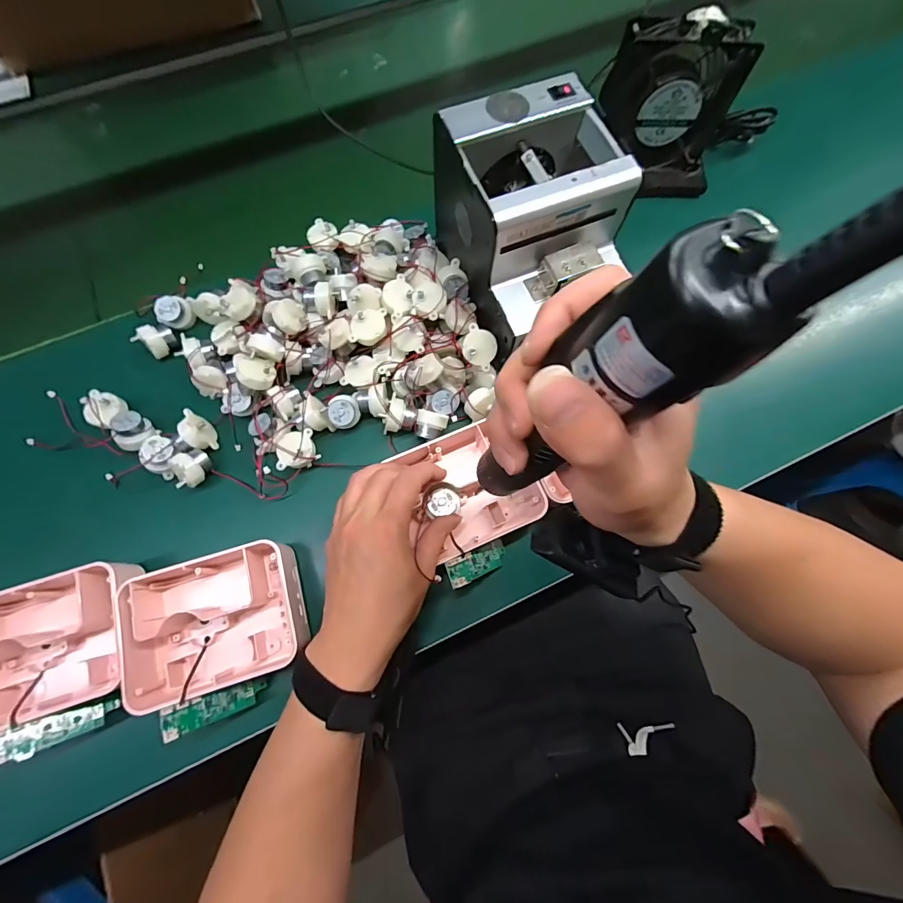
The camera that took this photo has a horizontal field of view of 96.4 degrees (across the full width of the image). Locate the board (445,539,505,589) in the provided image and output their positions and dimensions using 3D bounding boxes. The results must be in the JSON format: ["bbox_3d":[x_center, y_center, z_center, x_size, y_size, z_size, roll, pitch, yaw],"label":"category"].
[{"bbox_3d":[0.024,0.094,0.344,0.069,0.009,0.022,-12,66,-45],"label":"board"}]

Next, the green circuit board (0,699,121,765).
[{"bbox_3d":[-0.298,0.210,0.306,0.069,0.008,0.022,-5,67,-39],"label":"green circuit board"}]

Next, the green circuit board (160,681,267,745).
[{"bbox_3d":[-0.180,0.195,0.310,0.068,0.007,0.021,-1,66,-41],"label":"green circuit board"}]

